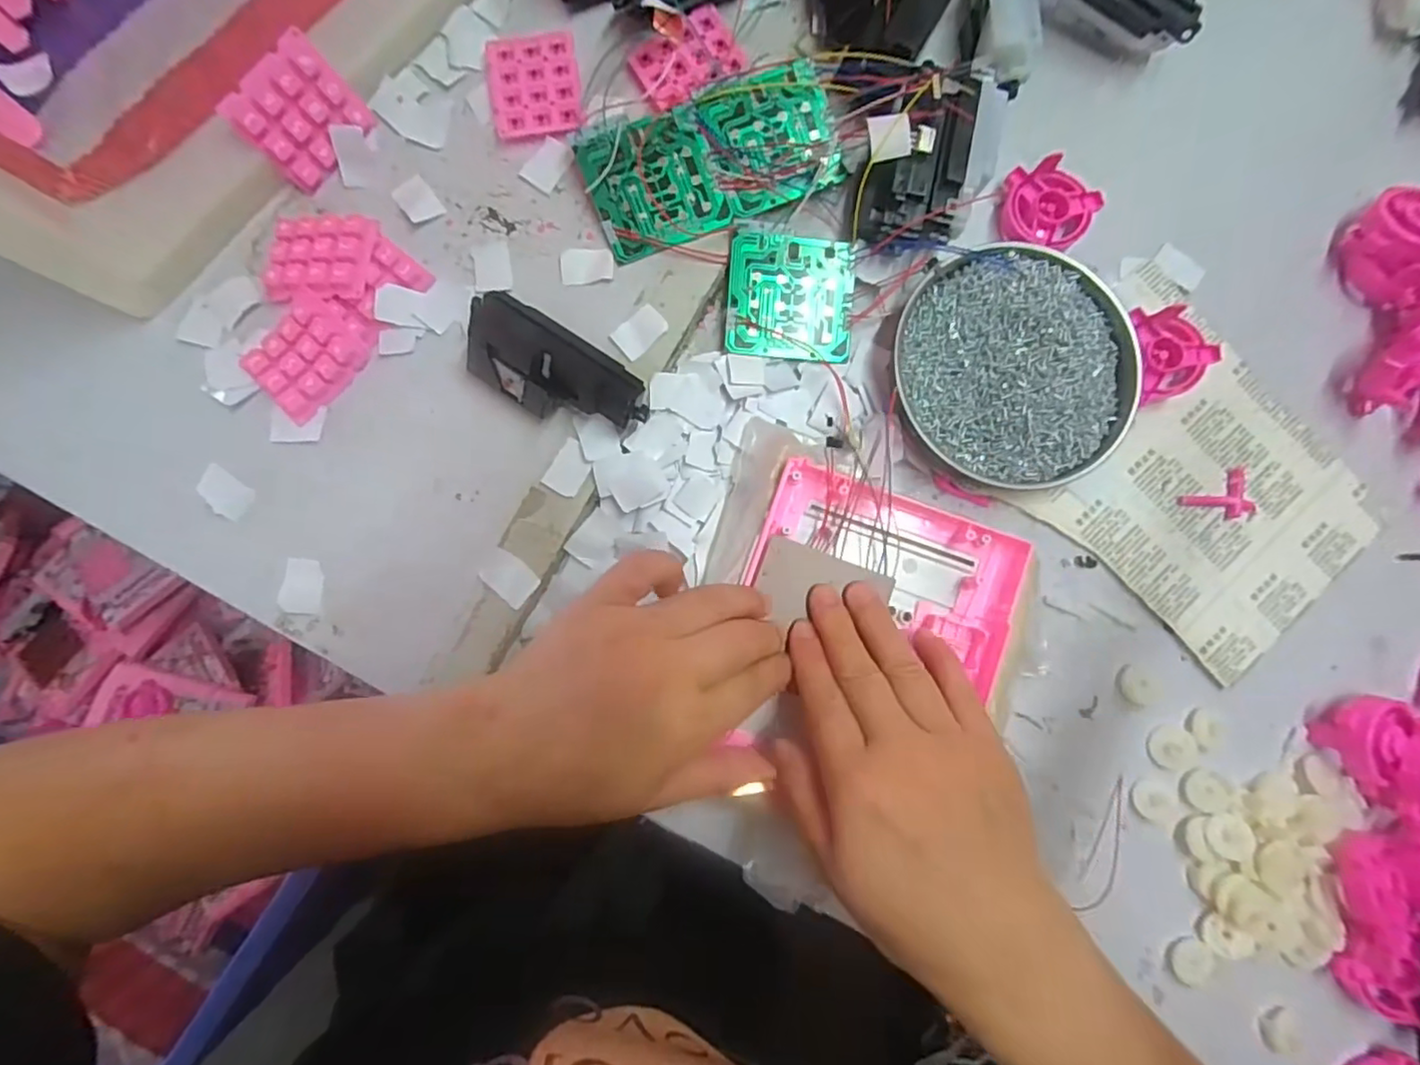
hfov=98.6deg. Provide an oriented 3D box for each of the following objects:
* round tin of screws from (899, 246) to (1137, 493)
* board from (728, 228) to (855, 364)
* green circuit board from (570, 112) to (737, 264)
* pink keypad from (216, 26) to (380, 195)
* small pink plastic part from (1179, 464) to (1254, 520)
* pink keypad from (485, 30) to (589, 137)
[{"bbox_3d":[0.171,-0.093,0.347,0.133,0.022,0.127,0,86,-1],"label":"round tin of screws"},{"bbox_3d":[0.047,-0.134,0.349,0.072,0.004,0.068,4,95,-6],"label":"board"},{"bbox_3d":[-0.031,-0.195,0.342,0.069,0.004,0.066,-21,100,-5],"label":"green circuit board"},{"bbox_3d":[-0.219,-0.225,0.329,0.060,0.049,0.009,-51,50,-3],"label":"pink keypad"},{"bbox_3d":[0.294,-0.023,0.355,0.041,0.005,0.030,-2,86,-1],"label":"small pink plastic part"},{"bbox_3d":[-0.100,-0.256,0.350,0.050,0.006,0.056,-9,87,-2],"label":"pink keypad"}]

